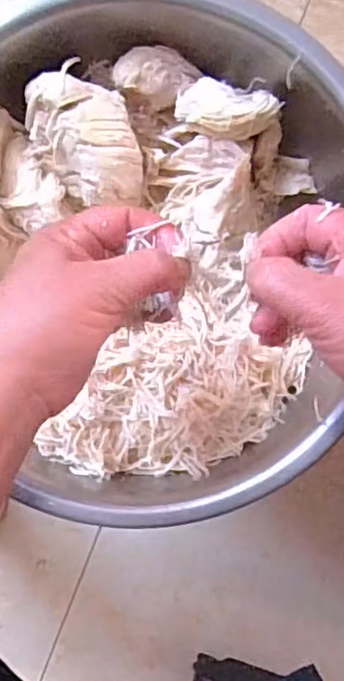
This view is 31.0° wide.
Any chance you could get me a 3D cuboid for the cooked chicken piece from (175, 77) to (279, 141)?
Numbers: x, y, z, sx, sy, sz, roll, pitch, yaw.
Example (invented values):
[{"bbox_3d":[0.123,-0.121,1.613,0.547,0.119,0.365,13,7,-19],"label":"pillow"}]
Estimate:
[{"bbox_3d":[0.035,-0.152,0.410,0.066,0.023,0.037,17,87,3],"label":"cooked chicken piece"}]

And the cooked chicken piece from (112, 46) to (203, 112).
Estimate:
[{"bbox_3d":[-0.011,-0.181,0.424,0.052,0.023,0.036,22,88,3],"label":"cooked chicken piece"}]

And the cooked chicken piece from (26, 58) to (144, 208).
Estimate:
[{"bbox_3d":[-0.056,-0.134,0.411,0.063,0.034,0.089,-22,86,1],"label":"cooked chicken piece"}]

